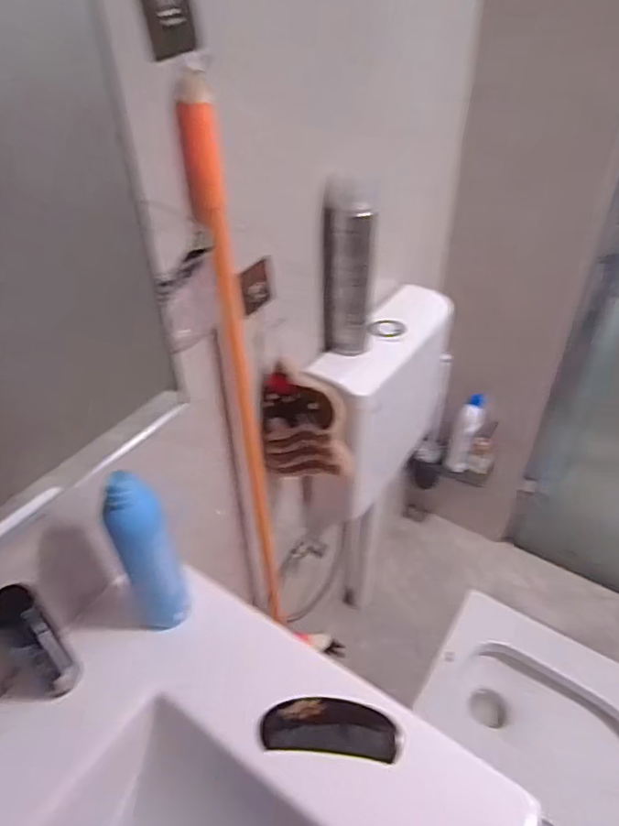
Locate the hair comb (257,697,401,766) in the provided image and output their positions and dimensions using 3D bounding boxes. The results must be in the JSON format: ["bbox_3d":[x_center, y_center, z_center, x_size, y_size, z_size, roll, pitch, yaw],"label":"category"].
[{"bbox_3d":[0.021,0.320,0.547,0.131,0.013,0.052,2,40,6],"label":"hair comb"}]

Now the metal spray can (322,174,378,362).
[{"bbox_3d":[0.061,-0.227,0.860,0.083,0.268,0.062,1,40,5],"label":"metal spray can"}]

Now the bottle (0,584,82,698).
[{"bbox_3d":[-0.277,0.239,0.546,0.035,0.161,0.046,30,50,33],"label":"bottle"}]

